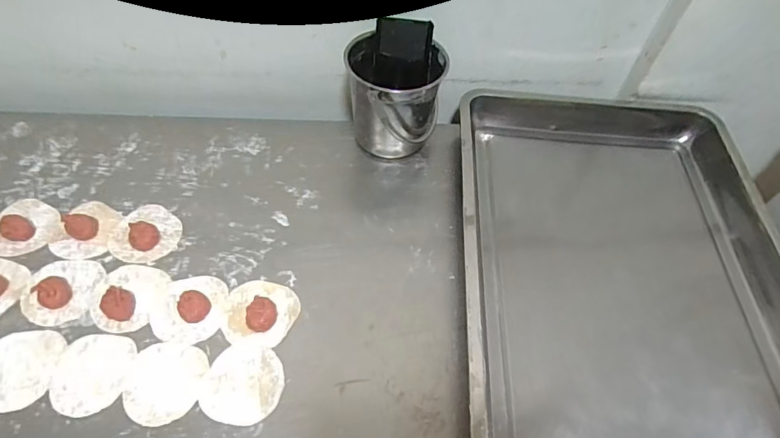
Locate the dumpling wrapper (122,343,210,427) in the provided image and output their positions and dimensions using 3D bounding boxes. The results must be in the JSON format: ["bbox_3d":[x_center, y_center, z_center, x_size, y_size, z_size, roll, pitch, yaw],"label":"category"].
[{"bbox_3d":[-0.230,0.167,0.481,0.075,0.004,0.080,8,54,0],"label":"dumpling wrapper"}]

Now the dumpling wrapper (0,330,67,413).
[{"bbox_3d":[-0.382,0.152,0.481,0.077,0.004,0.082,2,54,-3],"label":"dumpling wrapper"}]

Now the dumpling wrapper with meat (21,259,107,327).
[{"bbox_3d":[-0.375,0.079,0.531,0.081,0.011,0.081,2,54,-3],"label":"dumpling wrapper with meat"}]

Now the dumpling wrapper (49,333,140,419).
[{"bbox_3d":[-0.306,0.157,0.481,0.074,0.004,0.082,8,54,1],"label":"dumpling wrapper"}]

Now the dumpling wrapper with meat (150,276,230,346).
[{"bbox_3d":[-0.226,0.097,0.525,0.076,0.016,0.081,2,54,-3],"label":"dumpling wrapper with meat"}]

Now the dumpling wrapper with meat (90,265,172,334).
[{"bbox_3d":[-0.299,0.085,0.530,0.072,0.018,0.081,12,54,3],"label":"dumpling wrapper with meat"}]

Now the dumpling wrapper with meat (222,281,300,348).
[{"bbox_3d":[-0.145,0.102,0.525,0.078,0.017,0.078,5,54,-2],"label":"dumpling wrapper with meat"}]

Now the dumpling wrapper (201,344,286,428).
[{"bbox_3d":[-0.150,0.169,0.483,0.077,0.004,0.077,2,54,-3],"label":"dumpling wrapper"}]

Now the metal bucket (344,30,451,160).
[{"bbox_3d":[0.006,-0.169,0.670,0.124,0.133,0.124,2,54,-3],"label":"metal bucket"}]

